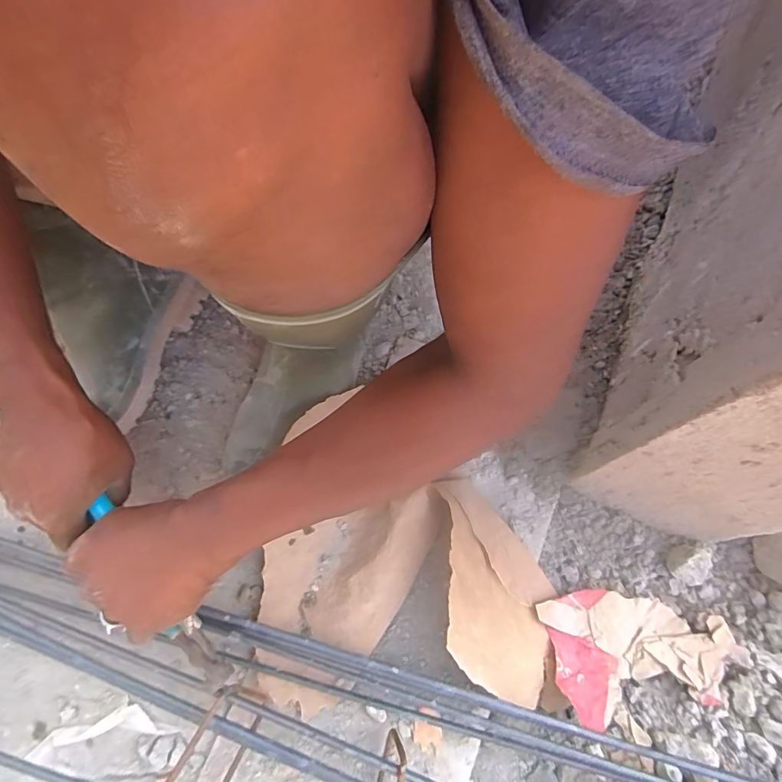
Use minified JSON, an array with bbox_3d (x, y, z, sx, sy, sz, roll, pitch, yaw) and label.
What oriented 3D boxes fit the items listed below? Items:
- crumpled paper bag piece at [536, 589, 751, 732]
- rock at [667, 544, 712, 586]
[{"bbox_3d":[0.232,0.231,0.404,0.179,0.034,0.096,-3,71,-3],"label":"crumpled paper bag piece"},{"bbox_3d":[0.290,0.168,0.435,0.037,0.030,0.037,1,69,-1],"label":"rock"}]

